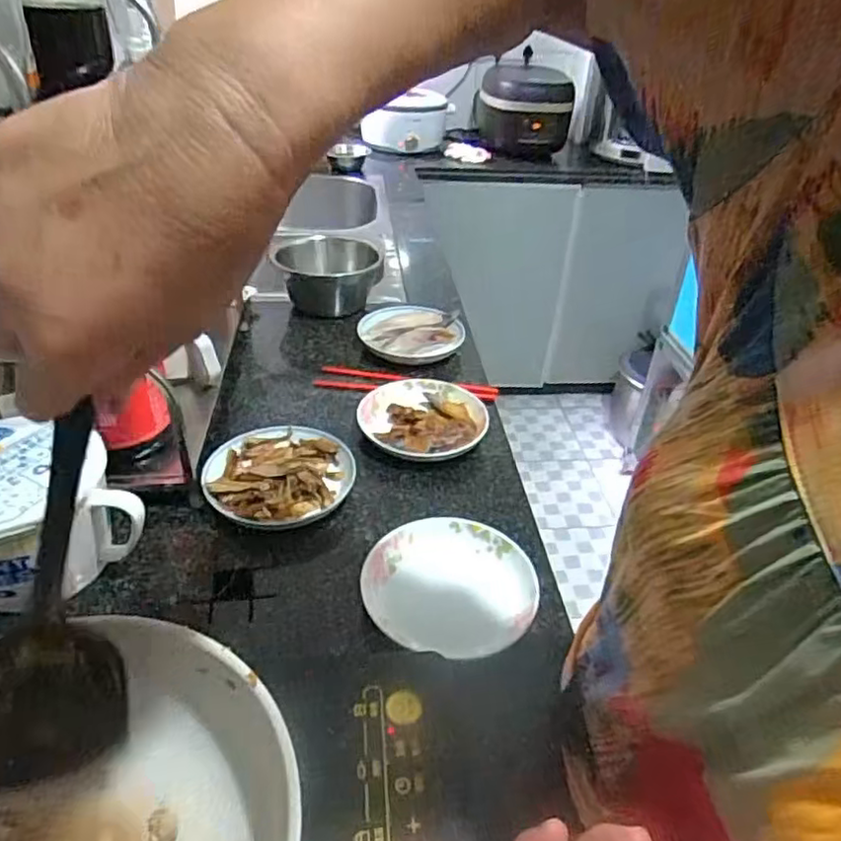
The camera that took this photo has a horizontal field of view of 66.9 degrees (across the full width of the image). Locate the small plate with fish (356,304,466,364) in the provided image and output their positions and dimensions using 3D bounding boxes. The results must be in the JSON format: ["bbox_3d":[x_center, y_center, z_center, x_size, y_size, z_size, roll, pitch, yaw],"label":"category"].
[{"bbox_3d":[-0.013,-0.128,0.947,0.142,0.038,0.132,2,36,-1],"label":"small plate with fish"}]

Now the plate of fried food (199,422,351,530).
[{"bbox_3d":[-0.149,0.057,0.677,0.142,0.045,0.151,2,36,-1],"label":"plate of fried food"}]

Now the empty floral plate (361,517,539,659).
[{"bbox_3d":[0.027,0.150,0.575,0.140,0.026,0.150,2,36,-1],"label":"empty floral plate"}]

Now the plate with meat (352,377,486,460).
[{"bbox_3d":[0.006,0.002,0.779,0.151,0.026,0.152,2,36,-1],"label":"plate with meat"}]

